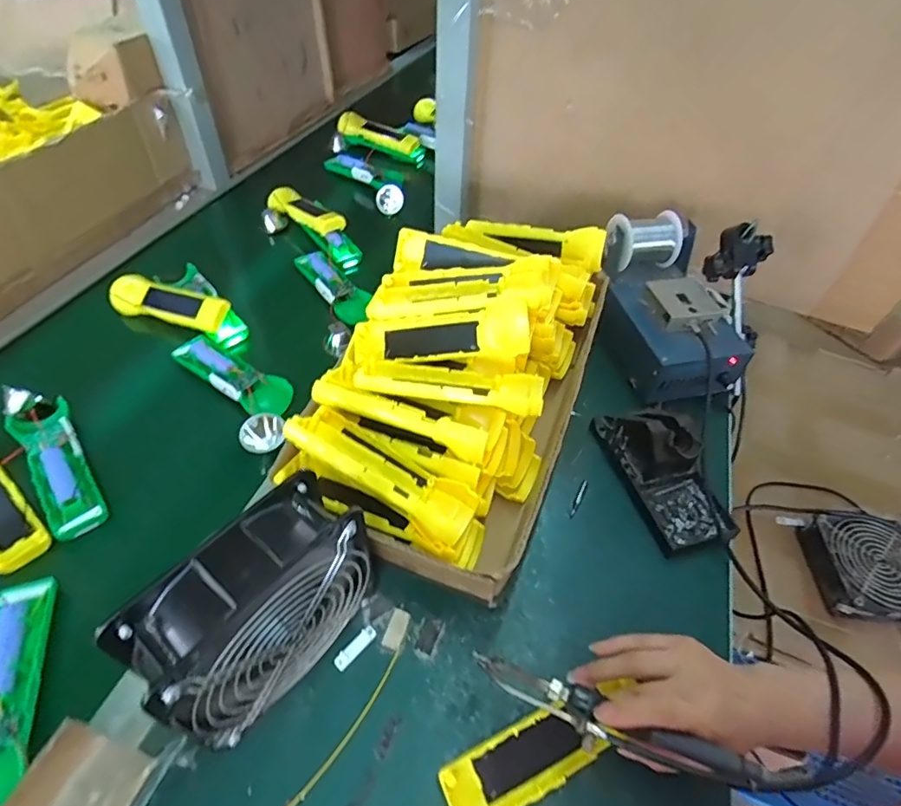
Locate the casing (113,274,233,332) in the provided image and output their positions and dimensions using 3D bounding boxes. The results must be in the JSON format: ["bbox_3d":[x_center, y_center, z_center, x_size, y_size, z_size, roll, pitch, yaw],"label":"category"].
[{"bbox_3d":[-0.355,-0.122,0.646,0.163,0.039,0.046,17,49,12],"label":"casing"}]

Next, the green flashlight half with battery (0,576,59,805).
[{"bbox_3d":[-0.316,0.204,0.369,0.047,0.025,0.161,-10,49,-11],"label":"green flashlight half with battery"}]

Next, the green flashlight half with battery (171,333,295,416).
[{"bbox_3d":[-0.245,-0.035,0.582,0.163,0.018,0.050,30,53,22],"label":"green flashlight half with battery"}]

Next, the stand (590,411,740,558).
[{"bbox_3d":[0.210,0.057,0.502,0.077,0.069,0.153,-10,49,-12],"label":"stand"}]

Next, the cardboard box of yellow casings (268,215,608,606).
[{"bbox_3d":[0.017,-0.035,0.509,0.212,0.162,0.393,17,49,12],"label":"cardboard box of yellow casings"}]

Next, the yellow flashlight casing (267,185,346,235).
[{"bbox_3d":[-0.223,-0.296,0.793,0.045,0.031,0.160,-34,58,-29],"label":"yellow flashlight casing"}]

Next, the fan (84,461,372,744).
[{"bbox_3d":[-0.124,0.140,0.353,0.066,0.150,0.152,32,54,23],"label":"fan"}]

